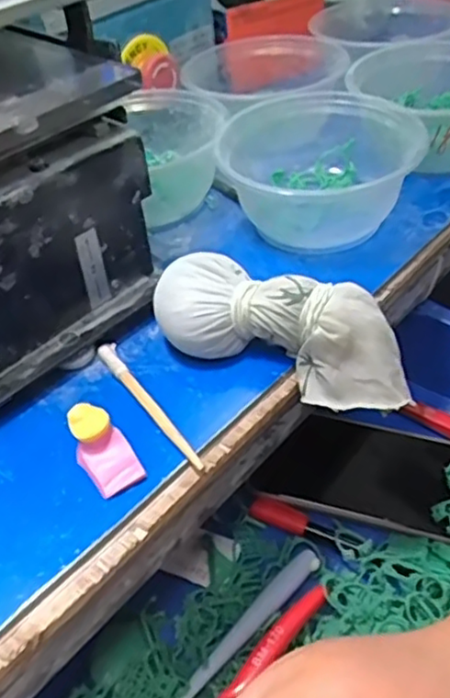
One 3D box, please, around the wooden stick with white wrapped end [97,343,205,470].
[{"bbox_3d":[-0.043,0.027,0.349,0.010,0.008,0.104,-26,46,-20],"label":"wooden stick with white wrapped end"}]

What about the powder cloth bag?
[{"bbox_3d":[0.031,-0.013,0.355,0.139,0.049,0.045,21,48,9],"label":"powder cloth bag"}]

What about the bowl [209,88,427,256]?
[{"bbox_3d":[0.065,-0.128,0.461,0.132,0.060,0.119,-1,43,5],"label":"bowl"}]

